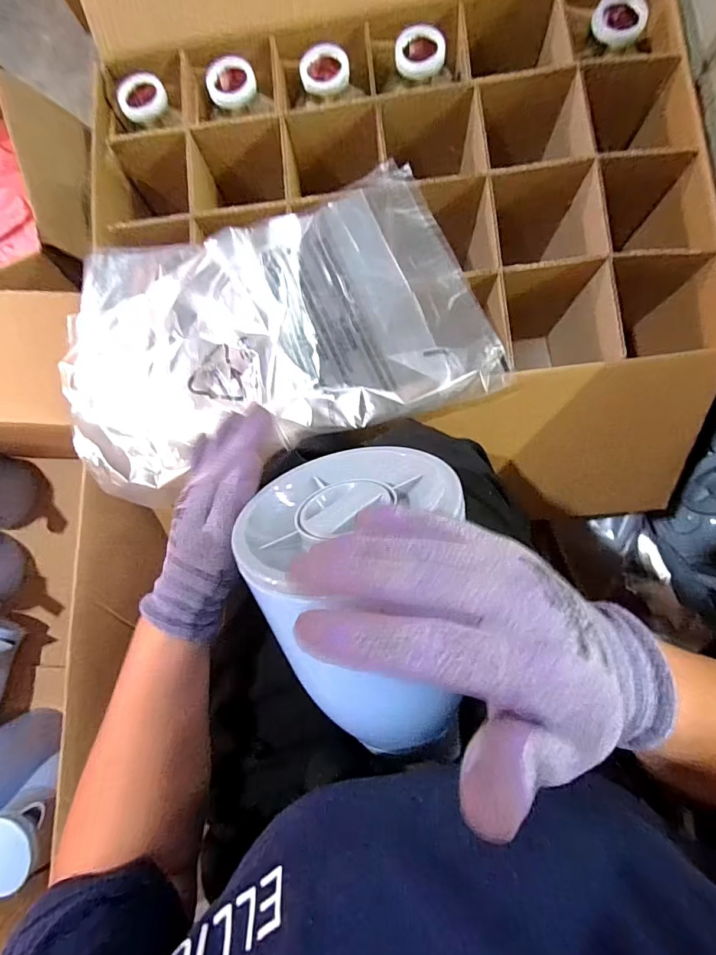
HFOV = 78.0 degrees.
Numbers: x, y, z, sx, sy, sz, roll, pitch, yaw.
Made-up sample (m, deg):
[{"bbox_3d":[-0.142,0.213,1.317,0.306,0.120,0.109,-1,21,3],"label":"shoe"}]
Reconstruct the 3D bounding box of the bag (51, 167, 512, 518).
[{"bbox_3d":[-0.108,-0.165,0.478,0.448,0.048,0.292,-21,83,3],"label":"bag"}]

